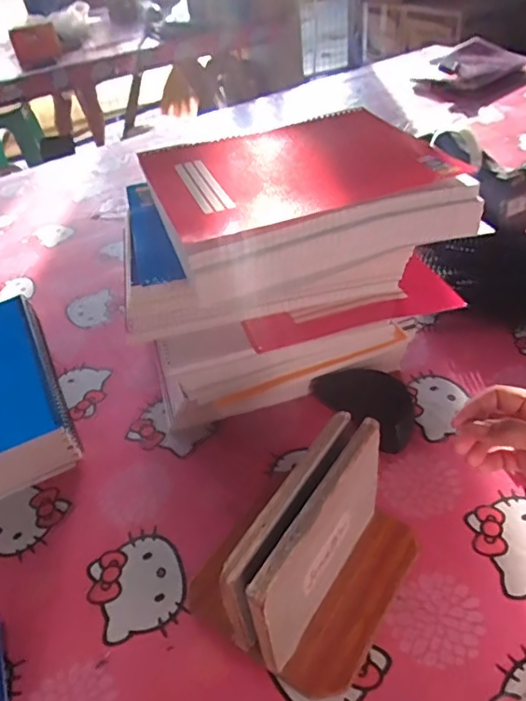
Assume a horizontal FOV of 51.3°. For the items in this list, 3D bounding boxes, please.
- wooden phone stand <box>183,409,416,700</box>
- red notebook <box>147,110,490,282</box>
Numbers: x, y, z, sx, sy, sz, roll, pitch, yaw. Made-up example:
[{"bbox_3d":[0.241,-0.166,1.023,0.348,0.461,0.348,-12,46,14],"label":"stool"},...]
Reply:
[{"bbox_3d":[0.031,0.133,0.397,0.128,0.111,0.157,22,49,29],"label":"wooden phone stand"},{"bbox_3d":[0.034,-0.149,0.501,0.252,0.051,0.205,-16,41,-10],"label":"red notebook"}]

